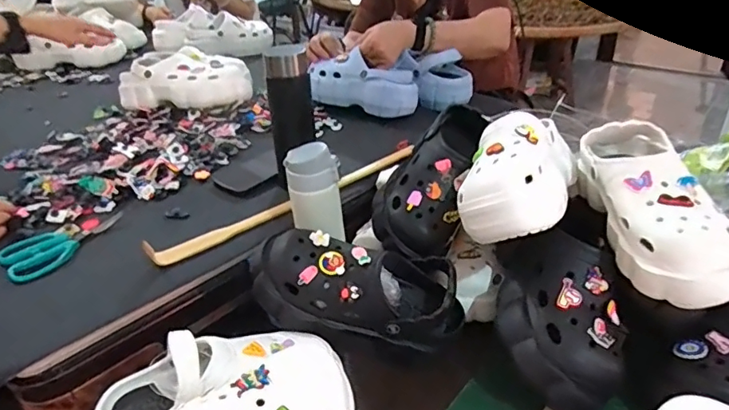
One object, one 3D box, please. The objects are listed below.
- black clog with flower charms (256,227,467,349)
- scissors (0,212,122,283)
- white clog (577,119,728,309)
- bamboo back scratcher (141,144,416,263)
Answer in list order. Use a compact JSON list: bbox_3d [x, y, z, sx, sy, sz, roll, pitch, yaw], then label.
[{"bbox_3d":[-0.010,0.092,0.600,0.234,0.085,0.086,13,31,-5],"label":"black clog with flower charms"},{"bbox_3d":[-0.395,0.048,0.686,0.084,0.013,0.148,27,40,35],"label":"scissors"},{"bbox_3d":[0.317,-0.005,0.576,0.096,0.093,0.246,-3,32,-1],"label":"white clog"},{"bbox_3d":[-0.092,-0.013,0.748,0.437,0.023,0.030,-25,38,-32],"label":"bamboo back scratcher"}]

